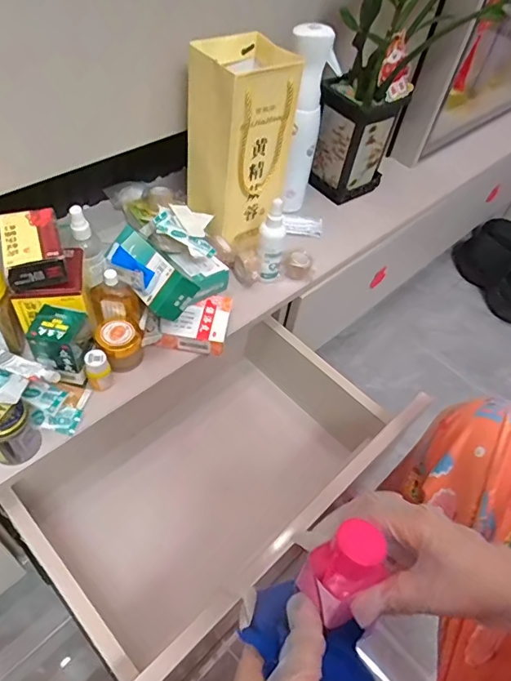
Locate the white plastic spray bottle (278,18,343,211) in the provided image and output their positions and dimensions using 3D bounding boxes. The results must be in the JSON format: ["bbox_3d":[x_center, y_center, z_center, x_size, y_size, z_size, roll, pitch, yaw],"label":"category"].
[{"bbox_3d":[0.070,-0.334,0.757,0.068,0.259,0.059,-35,64,-29],"label":"white plastic spray bottle"}]

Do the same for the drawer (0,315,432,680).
[{"bbox_3d":[-0.073,0.197,0.725,0.480,0.194,0.351,-35,64,-29],"label":"drawer"}]

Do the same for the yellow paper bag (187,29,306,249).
[{"bbox_3d":[-0.023,-0.272,0.673,0.114,0.225,0.110,-23,58,-24],"label":"yellow paper bag"}]

